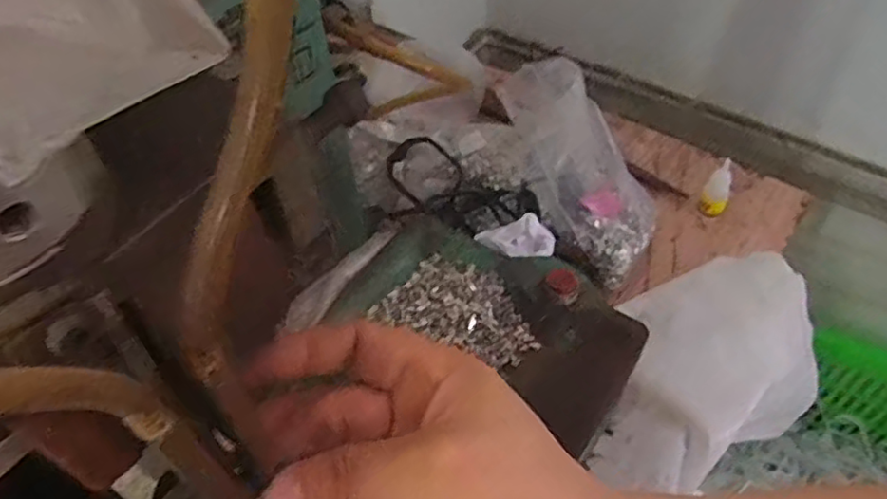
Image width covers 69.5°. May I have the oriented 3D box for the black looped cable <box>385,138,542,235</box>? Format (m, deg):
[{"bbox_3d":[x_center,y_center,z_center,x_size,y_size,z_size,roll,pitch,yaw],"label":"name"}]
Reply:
[{"bbox_3d":[0.016,-0.056,0.634,0.156,0.033,0.082,20,54,18],"label":"black looped cable"}]

